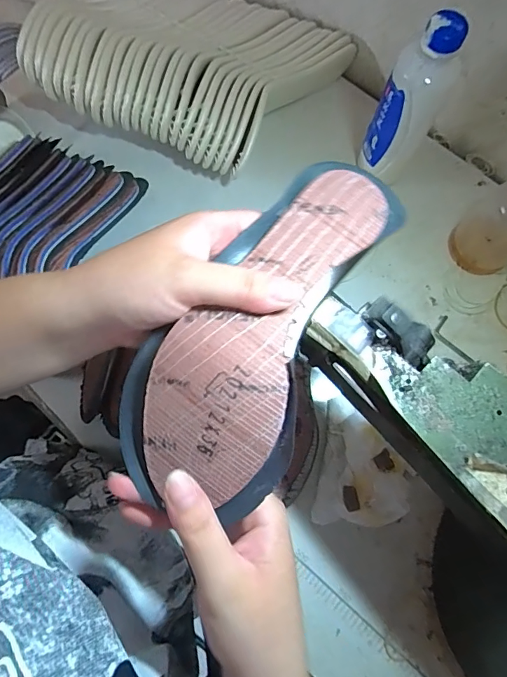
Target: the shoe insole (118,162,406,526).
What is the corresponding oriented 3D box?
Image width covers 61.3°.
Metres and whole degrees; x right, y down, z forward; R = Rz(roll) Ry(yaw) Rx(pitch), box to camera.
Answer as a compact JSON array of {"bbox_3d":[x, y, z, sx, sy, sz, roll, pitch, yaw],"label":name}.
[{"bbox_3d":[0.005,-0.008,0.246,0.097,0.044,0.223,31,82,8],"label":"shoe insole"}]

